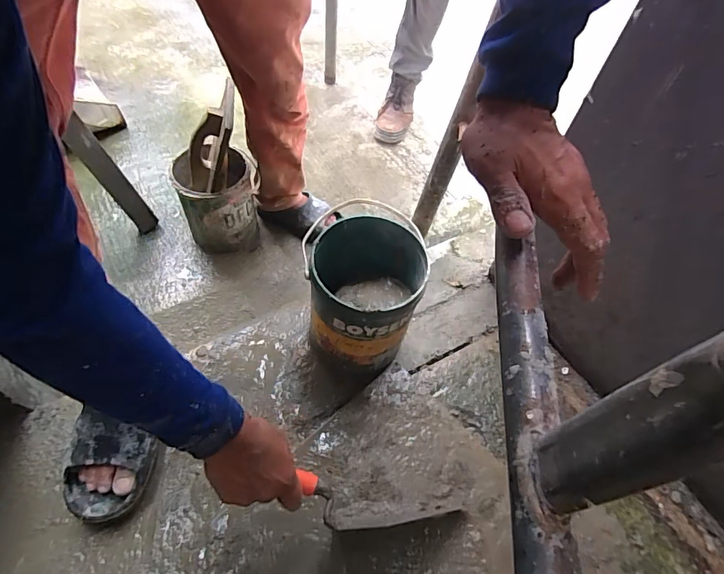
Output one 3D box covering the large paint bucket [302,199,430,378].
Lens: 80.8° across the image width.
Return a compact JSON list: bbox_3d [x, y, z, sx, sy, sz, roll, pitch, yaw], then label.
[{"bbox_3d":[0.001,0.023,0.684,0.158,0.210,0.170,3,53,-4],"label":"large paint bucket"}]

